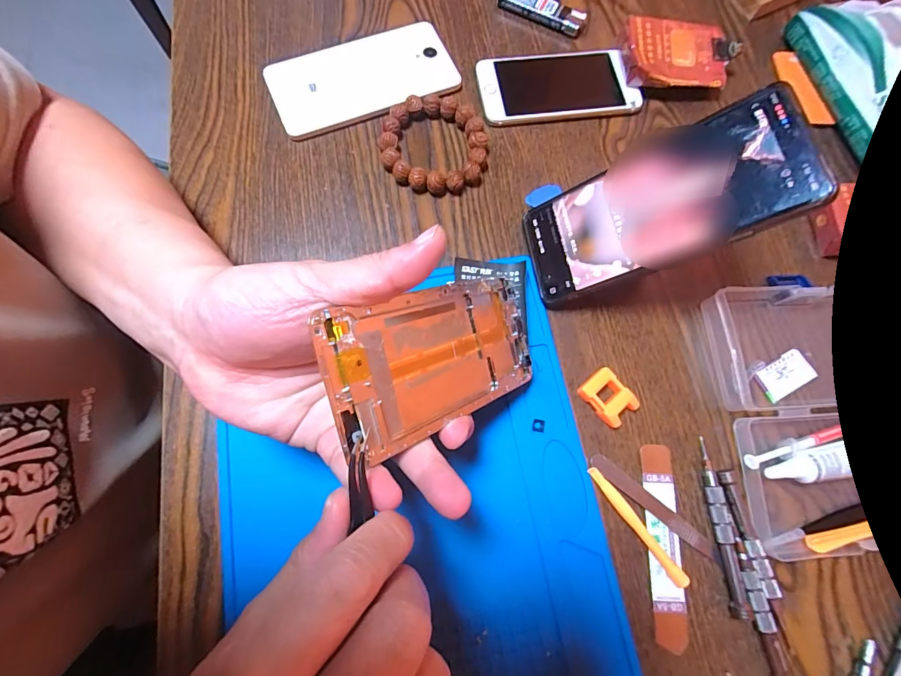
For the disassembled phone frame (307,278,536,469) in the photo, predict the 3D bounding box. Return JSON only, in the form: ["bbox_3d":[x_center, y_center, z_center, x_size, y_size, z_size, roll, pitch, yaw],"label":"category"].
[{"bbox_3d":[-0.001,0.009,0.217,0.138,0.004,0.067,-18,95,-45],"label":"disassembled phone frame"}]

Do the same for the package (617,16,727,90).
[{"bbox_3d":[0.189,-0.237,0.349,0.085,0.025,0.058,5,74,-1],"label":"package"}]

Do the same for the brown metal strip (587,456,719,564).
[{"bbox_3d":[0.132,0.109,0.263,0.096,0.004,0.013,38,77,8],"label":"brown metal strip"}]

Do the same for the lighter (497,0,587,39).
[{"bbox_3d":[0.082,-0.297,0.371,0.080,0.014,0.020,25,75,5],"label":"lighter"}]

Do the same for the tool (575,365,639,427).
[{"bbox_3d":[0.106,0.040,0.278,0.026,0.013,0.035,-38,79,-11],"label":"tool"}]

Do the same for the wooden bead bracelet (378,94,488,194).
[{"bbox_3d":[-0.014,-0.153,0.326,0.082,0.017,0.088,1,74,-2],"label":"wooden bead bracelet"}]

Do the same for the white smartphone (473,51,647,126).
[{"bbox_3d":[0.089,-0.217,0.351,0.131,0.009,0.071,-9,75,-4],"label":"white smartphone"}]

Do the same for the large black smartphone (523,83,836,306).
[{"bbox_3d":[0.123,-0.080,0.257,0.162,0.010,0.074,-20,72,34],"label":"large black smartphone"}]

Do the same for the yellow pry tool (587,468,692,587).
[{"bbox_3d":[0.118,0.117,0.258,0.009,0.006,0.083,-35,78,-11],"label":"yellow pry tool"}]

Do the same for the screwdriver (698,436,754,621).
[{"bbox_3d":[0.170,0.118,0.260,0.010,0.010,0.103,-3,74,-3],"label":"screwdriver"}]

